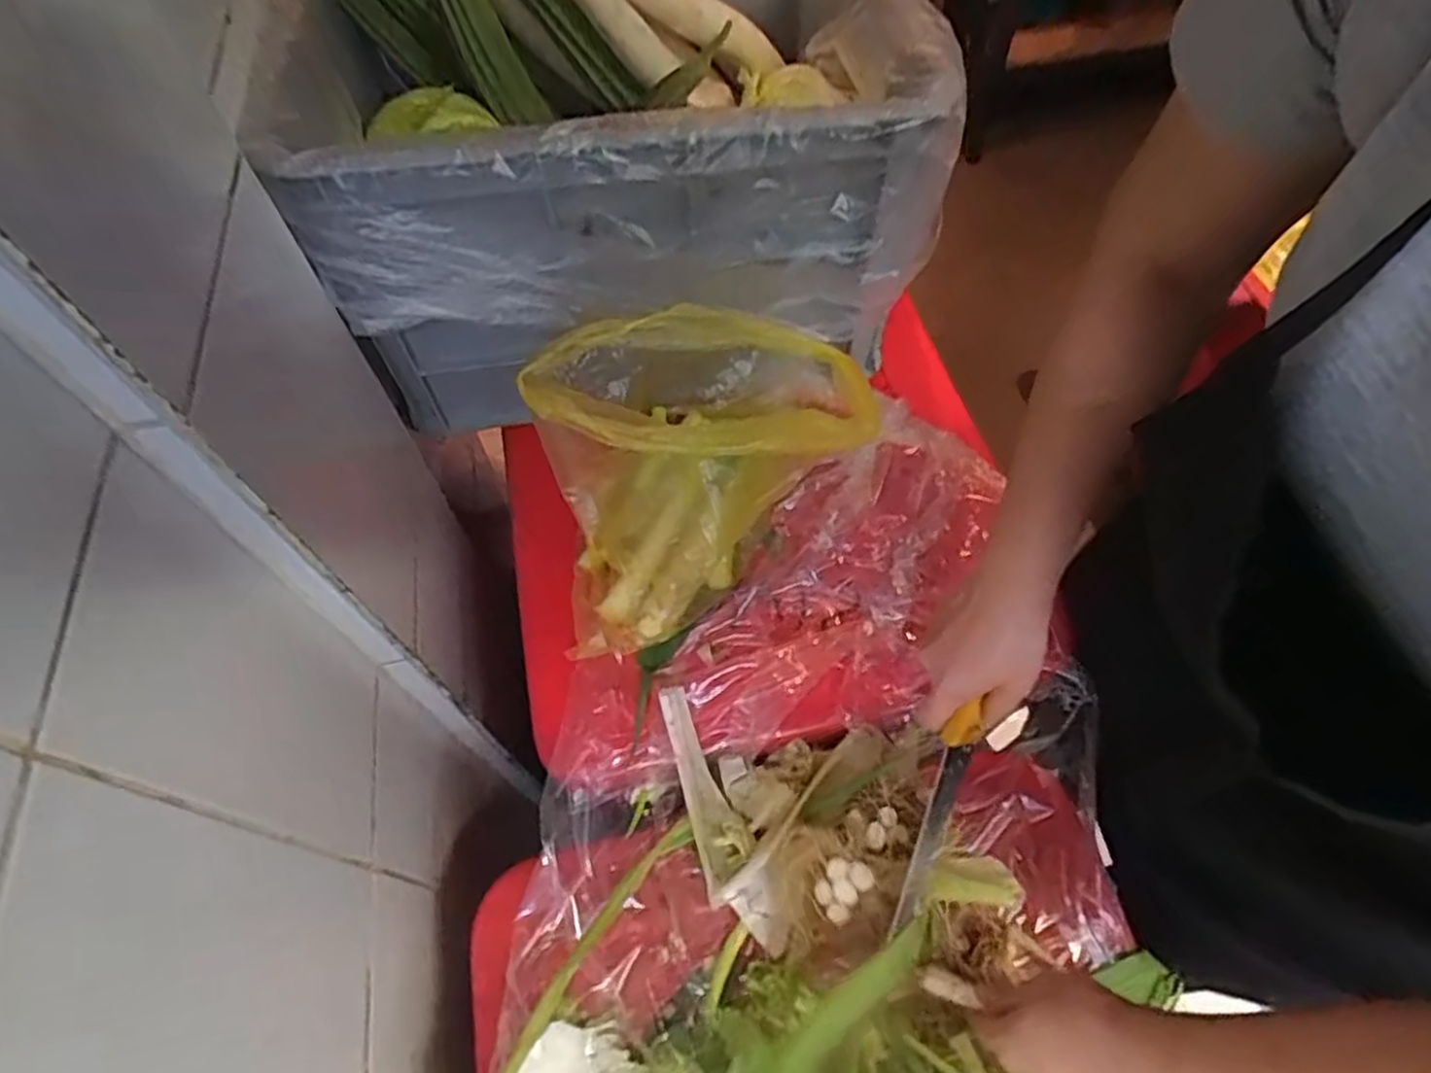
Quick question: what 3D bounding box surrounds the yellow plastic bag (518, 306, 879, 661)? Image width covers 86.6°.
[{"bbox_3d":[-0.011,-0.066,0.647,0.291,0.186,0.189,-27,62,-13],"label":"yellow plastic bag"}]

